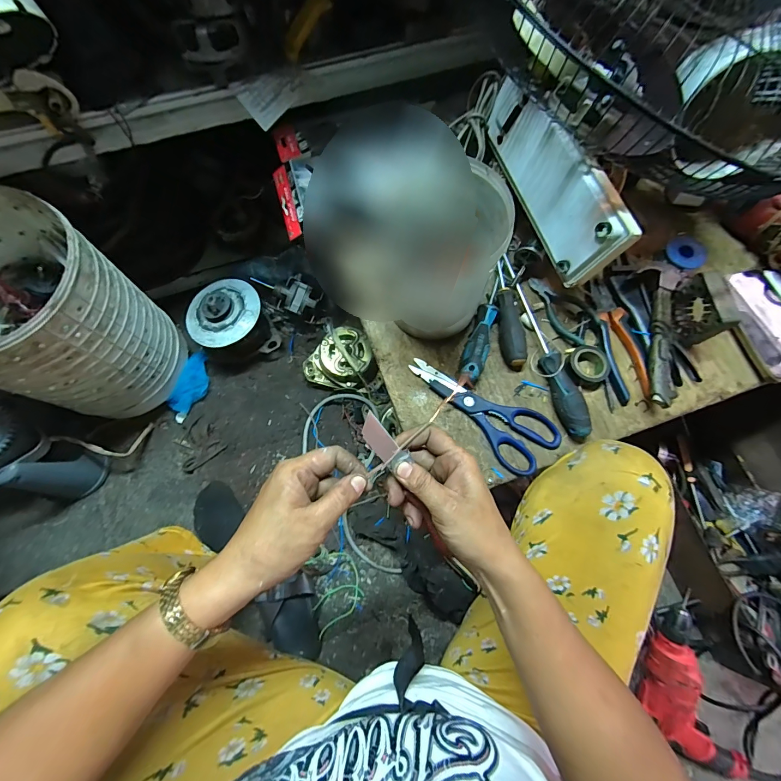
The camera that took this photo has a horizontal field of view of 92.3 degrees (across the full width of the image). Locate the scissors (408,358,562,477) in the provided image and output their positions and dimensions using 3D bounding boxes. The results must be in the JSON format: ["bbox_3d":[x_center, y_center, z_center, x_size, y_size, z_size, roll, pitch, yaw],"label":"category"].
[{"bbox_3d":[0.125,0.014,0.492,0.079,0.016,0.202,-42,78,-12],"label":"scissors"}]

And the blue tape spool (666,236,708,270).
[{"bbox_3d":[0.421,-0.197,0.532,0.045,0.012,0.052,-12,73,-5],"label":"blue tape spool"}]

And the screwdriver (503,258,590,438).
[{"bbox_3d":[0.201,-0.064,0.503,0.030,0.031,0.267,-17,74,-6],"label":"screwdriver"}]

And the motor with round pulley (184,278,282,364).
[{"bbox_3d":[-0.335,-0.146,0.792,0.150,0.144,0.144,0,73,-1],"label":"motor with round pulley"}]

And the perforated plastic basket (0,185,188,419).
[{"bbox_3d":[-0.541,-0.107,0.622,0.252,0.322,0.242,23,74,6],"label":"perforated plastic basket"}]

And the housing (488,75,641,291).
[{"bbox_3d":[0.199,-0.273,0.476,0.027,0.106,0.278,-11,74,-25],"label":"housing"}]

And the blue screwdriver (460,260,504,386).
[{"bbox_3d":[0.131,-0.097,0.512,0.033,0.033,0.183,20,74,5],"label":"blue screwdriver"}]

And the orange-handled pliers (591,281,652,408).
[{"bbox_3d":[0.313,-0.070,0.510,0.047,0.012,0.178,-5,73,-3],"label":"orange-handled pliers"}]

